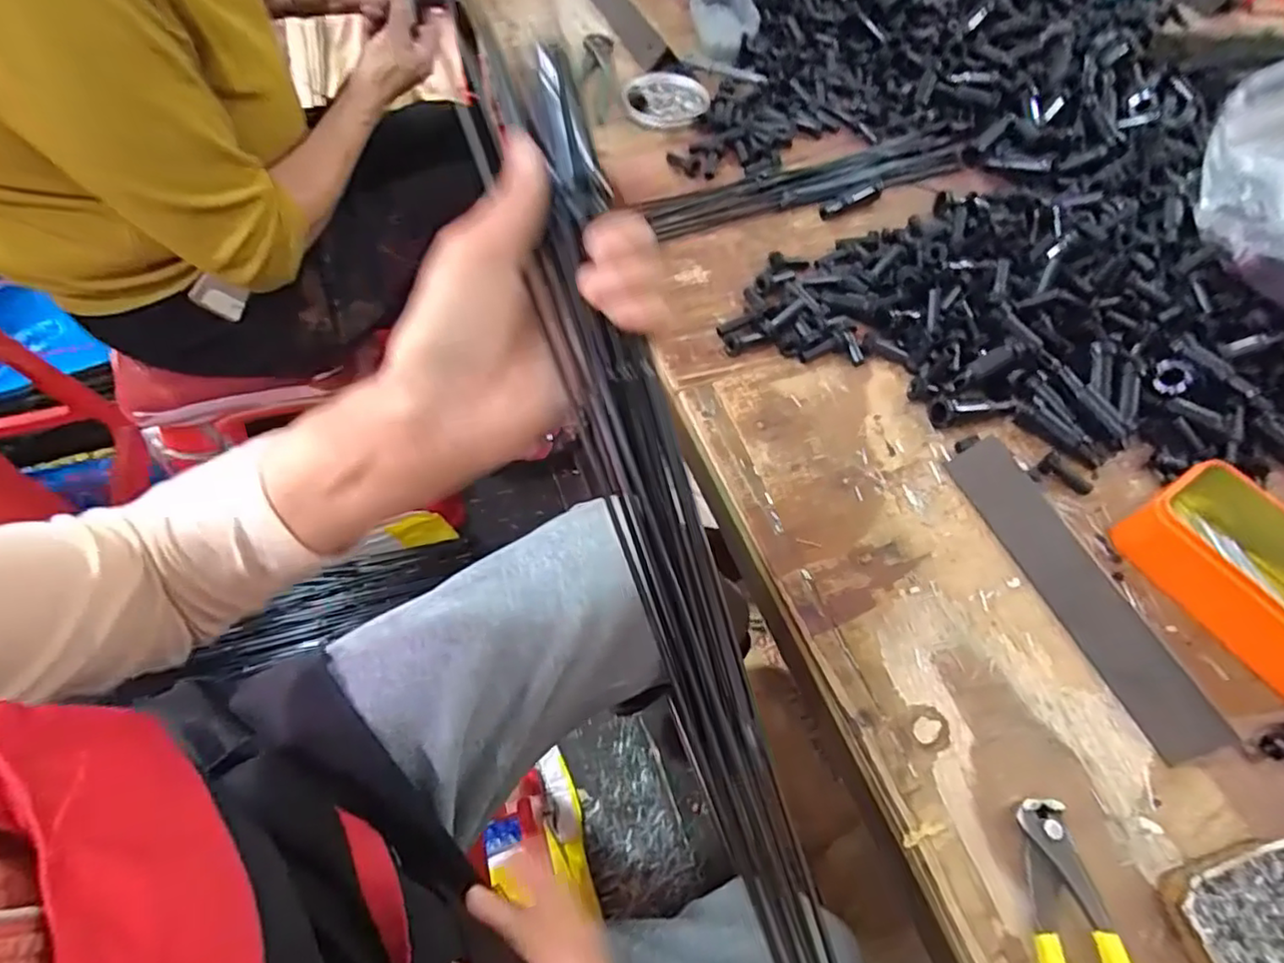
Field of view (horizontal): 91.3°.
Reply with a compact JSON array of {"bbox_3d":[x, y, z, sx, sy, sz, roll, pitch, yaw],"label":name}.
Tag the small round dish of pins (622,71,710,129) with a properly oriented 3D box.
[{"bbox_3d":[0.025,-0.418,0.686,0.092,0.011,0.097,2,60,-3],"label":"small round dish of pins"}]

